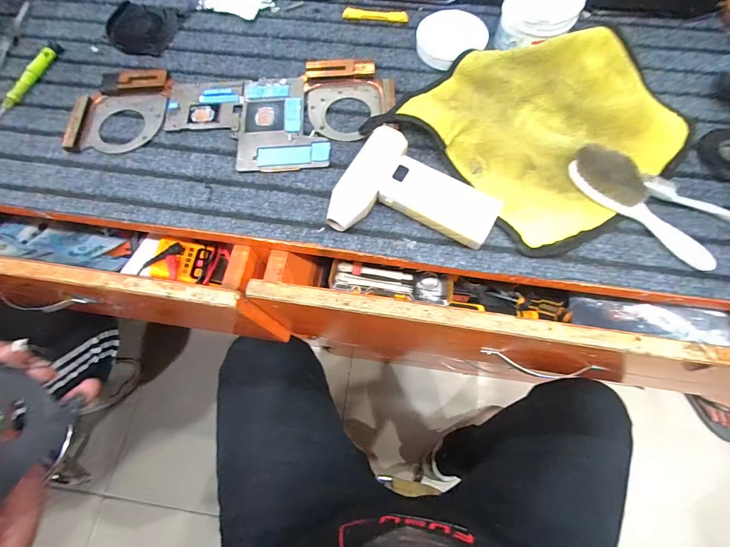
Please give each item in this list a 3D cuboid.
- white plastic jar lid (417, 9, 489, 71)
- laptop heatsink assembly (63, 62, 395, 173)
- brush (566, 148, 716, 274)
[{"bbox_3d":[0.097,-0.269,0.394,0.070,0.019,0.071,-1,71,2],"label":"white plastic jar lid"},{"bbox_3d":[-0.144,-0.170,0.370,0.339,0.010,0.134,-1,71,2],"label":"laptop heatsink assembly"},{"bbox_3d":[0.249,-0.060,0.308,0.032,0.030,0.145,-35,74,-9],"label":"brush"}]

